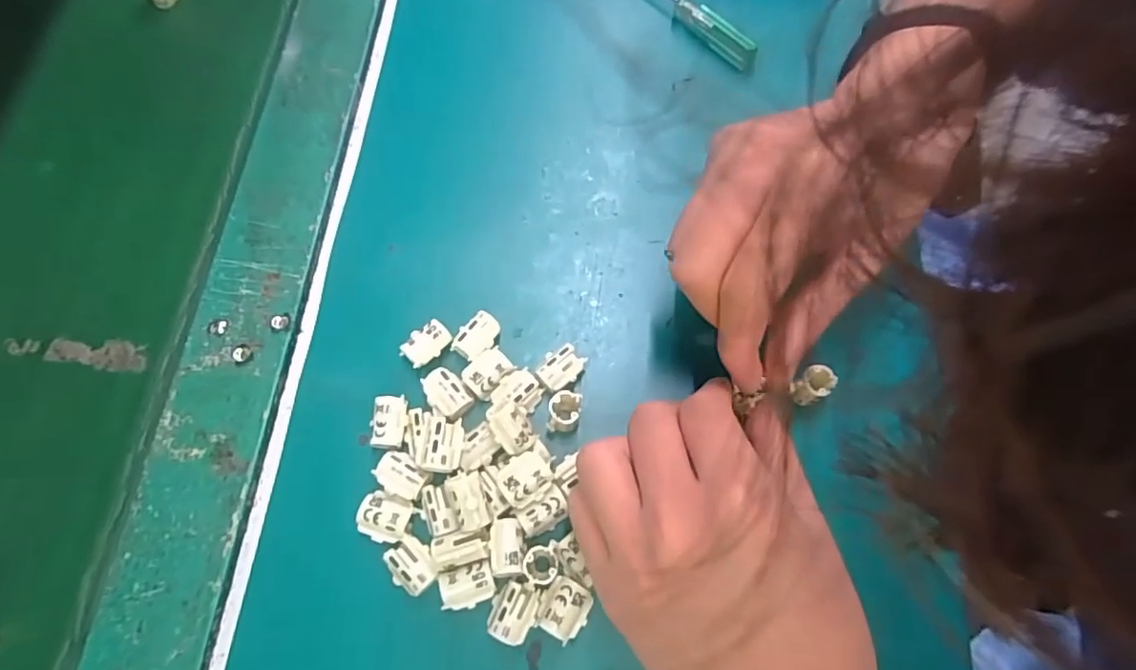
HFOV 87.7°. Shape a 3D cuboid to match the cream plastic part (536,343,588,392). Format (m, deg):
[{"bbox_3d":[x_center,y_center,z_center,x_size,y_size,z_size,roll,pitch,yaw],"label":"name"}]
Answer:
[{"bbox_3d":[-0.003,0.016,0.278,0.022,0.013,0.017,-40,75,-14],"label":"cream plastic part"}]

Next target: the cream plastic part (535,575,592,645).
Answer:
[{"bbox_3d":[-0.001,0.112,0.242,0.019,0.012,0.021,24,71,8],"label":"cream plastic part"}]

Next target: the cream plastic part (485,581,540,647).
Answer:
[{"bbox_3d":[-0.022,0.113,0.242,0.017,0.015,0.022,14,70,5],"label":"cream plastic part"}]

